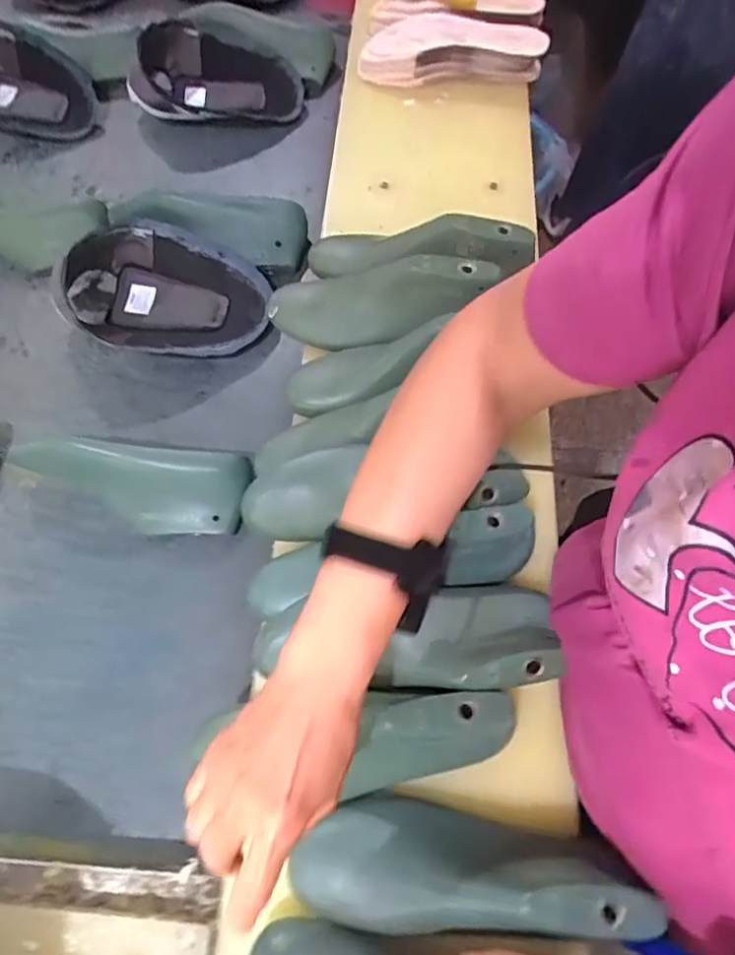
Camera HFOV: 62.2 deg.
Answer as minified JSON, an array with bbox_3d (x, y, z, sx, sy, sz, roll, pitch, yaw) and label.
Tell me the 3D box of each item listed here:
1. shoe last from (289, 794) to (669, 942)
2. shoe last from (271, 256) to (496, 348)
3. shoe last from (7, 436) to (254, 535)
[{"bbox_3d":[0.067,0.275,0.426,0.244,0.082,0.080,3,64,3],"label":"shoe last"},{"bbox_3d":[0.013,-0.192,0.663,0.257,0.080,0.071,-5,62,25],"label":"shoe last"},{"bbox_3d":[-0.251,0.005,0.637,0.250,0.072,0.081,3,64,4],"label":"shoe last"}]

